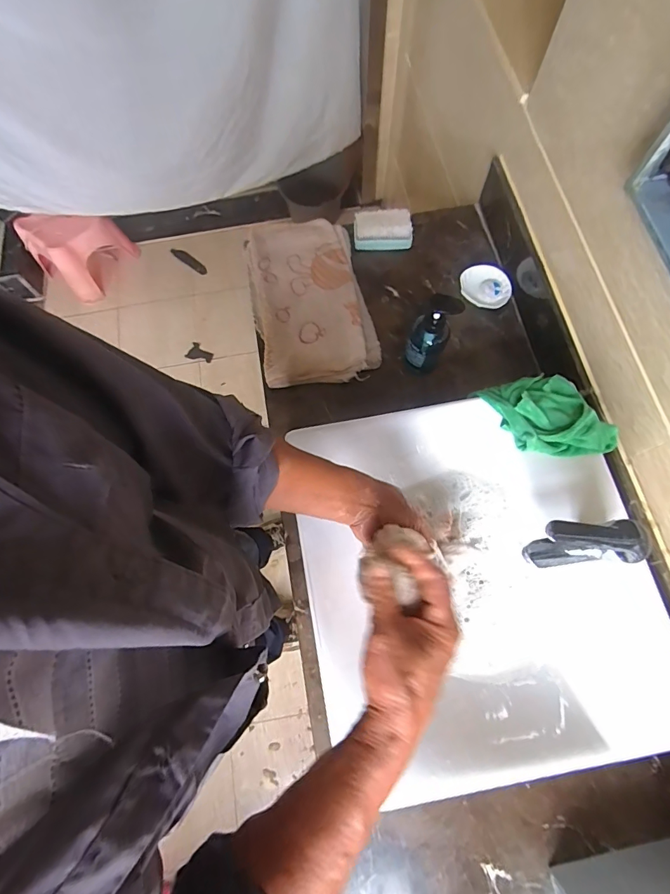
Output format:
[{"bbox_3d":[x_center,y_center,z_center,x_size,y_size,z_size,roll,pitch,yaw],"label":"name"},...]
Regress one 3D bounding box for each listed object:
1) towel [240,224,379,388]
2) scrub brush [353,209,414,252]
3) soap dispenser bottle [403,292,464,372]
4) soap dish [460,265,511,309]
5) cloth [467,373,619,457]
[{"bbox_3d":[-0.058,-0.319,0.868,0.228,0.053,0.425,-12,72,-2],"label":"towel"},{"bbox_3d":[0.107,-0.488,0.934,0.129,0.058,0.070,-1,72,2],"label":"scrub brush"},{"bbox_3d":[0.167,-0.191,0.752,0.068,0.182,0.060,25,75,9],"label":"soap dispenser bottle"},{"bbox_3d":[0.313,-0.337,0.881,0.099,0.027,0.107,-1,72,2],"label":"soap dish"},{"bbox_3d":[0.310,-0.047,0.611,0.127,0.048,0.162,-24,73,-6],"label":"cloth"}]

